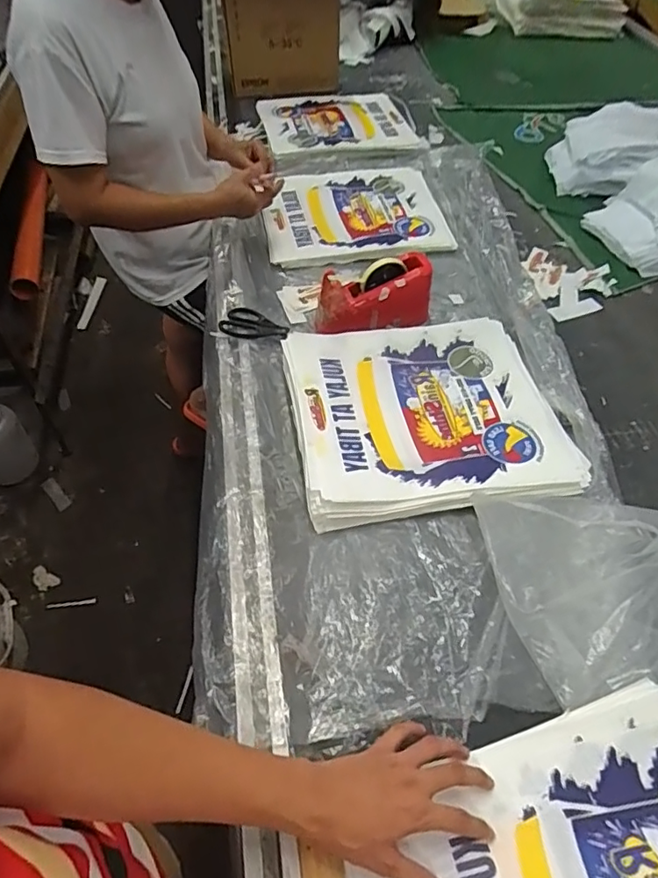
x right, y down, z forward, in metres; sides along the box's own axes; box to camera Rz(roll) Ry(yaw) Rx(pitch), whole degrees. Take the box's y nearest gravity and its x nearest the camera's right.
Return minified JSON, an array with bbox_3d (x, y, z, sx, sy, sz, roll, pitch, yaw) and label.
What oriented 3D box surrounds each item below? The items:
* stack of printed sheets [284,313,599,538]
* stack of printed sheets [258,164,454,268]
[{"bbox_3d":[0.146,-0.045,0.813,0.388,0.039,0.329,-6,54,-9],"label":"stack of printed sheets"},{"bbox_3d":[0.052,-0.479,1.145,0.362,0.031,0.307,-4,53,-8],"label":"stack of printed sheets"}]

